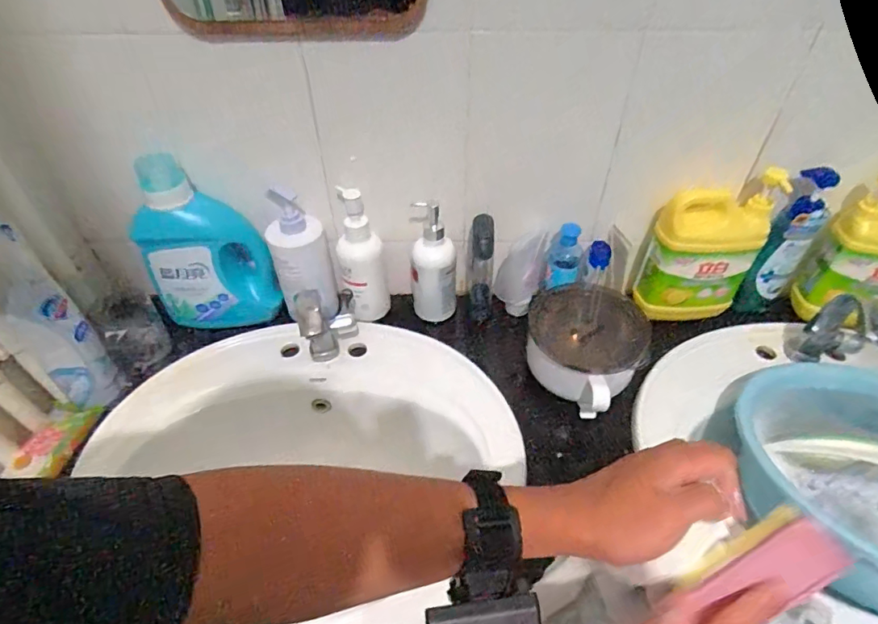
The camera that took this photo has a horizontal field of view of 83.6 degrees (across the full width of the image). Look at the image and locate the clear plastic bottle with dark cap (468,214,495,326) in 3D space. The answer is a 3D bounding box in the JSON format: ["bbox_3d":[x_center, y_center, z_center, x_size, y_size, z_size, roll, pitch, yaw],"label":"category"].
[{"bbox_3d":[0.063,-0.060,0.747,0.035,0.177,0.044,0,45,1],"label":"clear plastic bottle with dark cap"}]

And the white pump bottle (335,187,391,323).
[{"bbox_3d":[-0.113,-0.071,0.726,0.069,0.207,0.080,-7,45,-6],"label":"white pump bottle"}]

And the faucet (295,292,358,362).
[{"bbox_3d":[-0.159,0.022,0.663,0.059,0.150,0.078,5,67,6],"label":"faucet"}]

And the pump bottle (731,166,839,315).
[{"bbox_3d":[0.509,-0.093,0.727,0.066,0.246,0.047,17,47,17],"label":"pump bottle"}]

